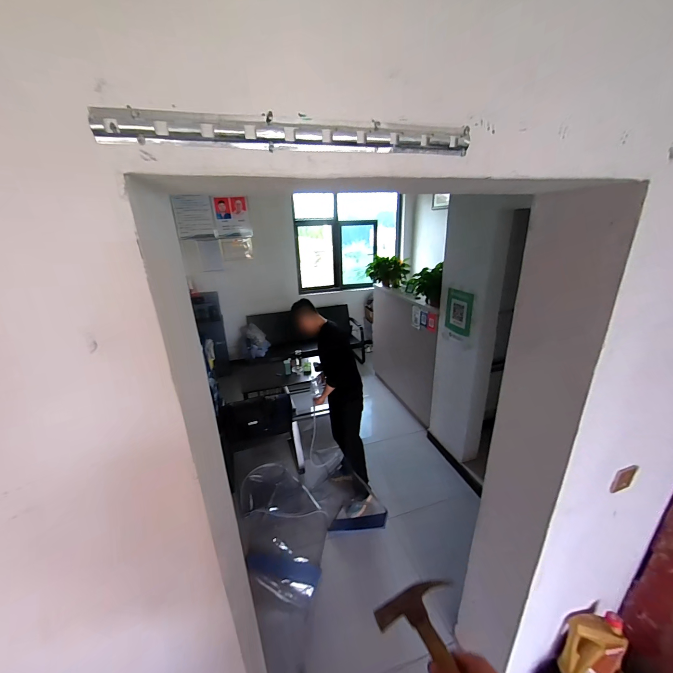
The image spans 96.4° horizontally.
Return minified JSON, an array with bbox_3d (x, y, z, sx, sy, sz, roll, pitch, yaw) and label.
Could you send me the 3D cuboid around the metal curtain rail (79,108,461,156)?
[{"bbox_3d":[-0.036,-0.272,0.401,0.488,0.037,0.020,-9,21,-16],"label":"metal curtain rail"}]

